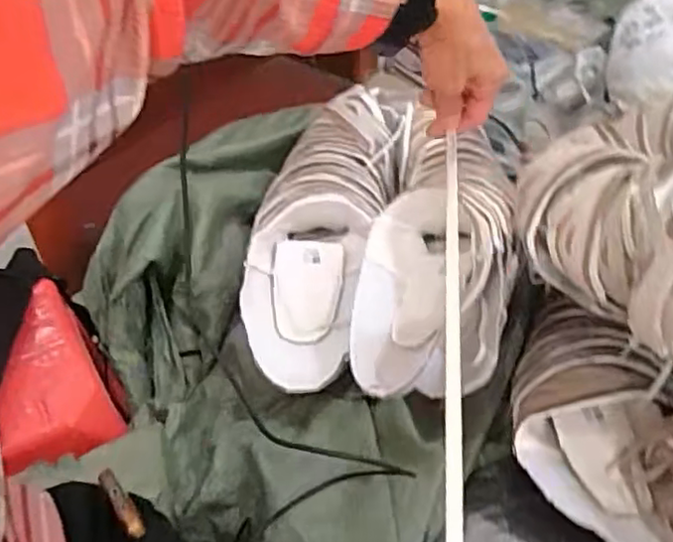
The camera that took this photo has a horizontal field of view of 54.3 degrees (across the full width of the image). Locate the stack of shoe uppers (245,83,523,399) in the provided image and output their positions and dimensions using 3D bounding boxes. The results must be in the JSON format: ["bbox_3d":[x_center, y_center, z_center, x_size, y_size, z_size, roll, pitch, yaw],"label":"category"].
[{"bbox_3d":[0.054,-0.056,0.791,0.290,0.129,0.428,8,46,7],"label":"stack of shoe uppers"}]

